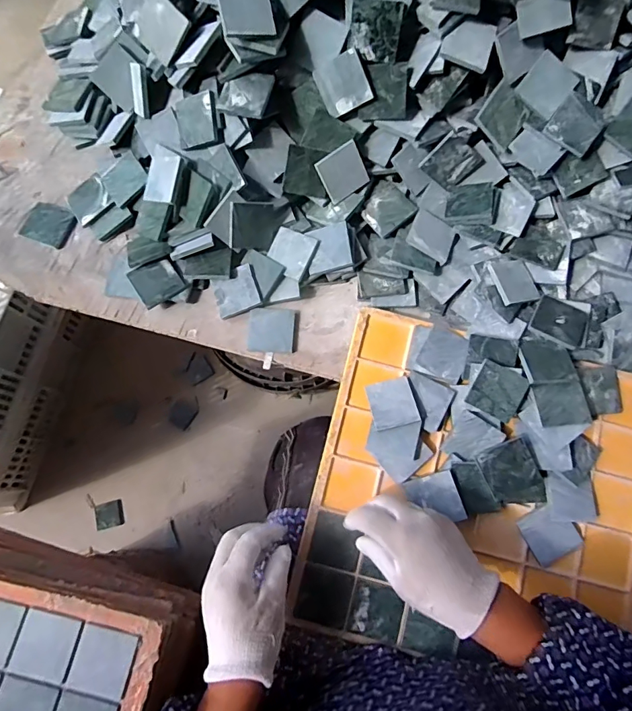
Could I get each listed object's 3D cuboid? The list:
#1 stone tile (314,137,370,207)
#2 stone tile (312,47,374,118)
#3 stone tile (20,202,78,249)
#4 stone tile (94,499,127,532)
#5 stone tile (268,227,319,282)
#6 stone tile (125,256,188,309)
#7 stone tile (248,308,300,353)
[{"bbox_3d":[0.030,-0.201,0.489,0.049,0.050,0.005,-30,35,5],"label":"stone tile"},{"bbox_3d":[0.028,-0.279,0.457,0.049,0.049,0.005,-14,28,28],"label":"stone tile"},{"bbox_3d":[-0.315,-0.156,0.527,0.054,0.004,0.050,19,74,4],"label":"stone tile"},{"bbox_3d":[-0.410,0.316,0.882,0.050,0.004,0.048,-12,64,-23],"label":"stone tile"},{"bbox_3d":[-0.027,-0.114,0.490,0.050,0.004,0.050,28,93,15],"label":"stone tile"},{"bbox_3d":[-0.175,-0.083,0.493,0.051,0.007,0.048,-33,81,-8],"label":"stone tile"},{"bbox_3d":[-0.047,-0.027,0.487,0.052,0.006,0.049,2,74,-1],"label":"stone tile"}]

